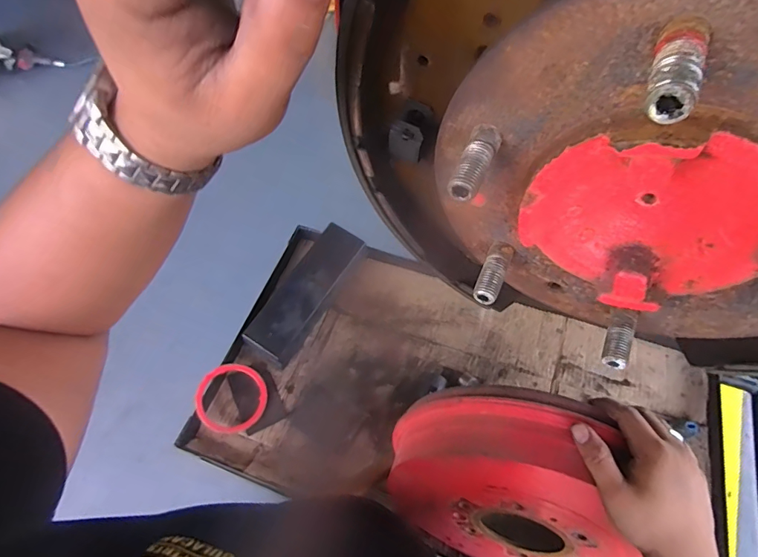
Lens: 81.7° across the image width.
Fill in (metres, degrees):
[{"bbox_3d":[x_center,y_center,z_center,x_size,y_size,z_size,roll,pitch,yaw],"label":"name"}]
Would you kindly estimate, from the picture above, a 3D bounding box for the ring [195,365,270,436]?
[{"bbox_3d":[-0.244,0.199,0.729,0.111,0.016,0.110,5,73,-16],"label":"ring"}]

